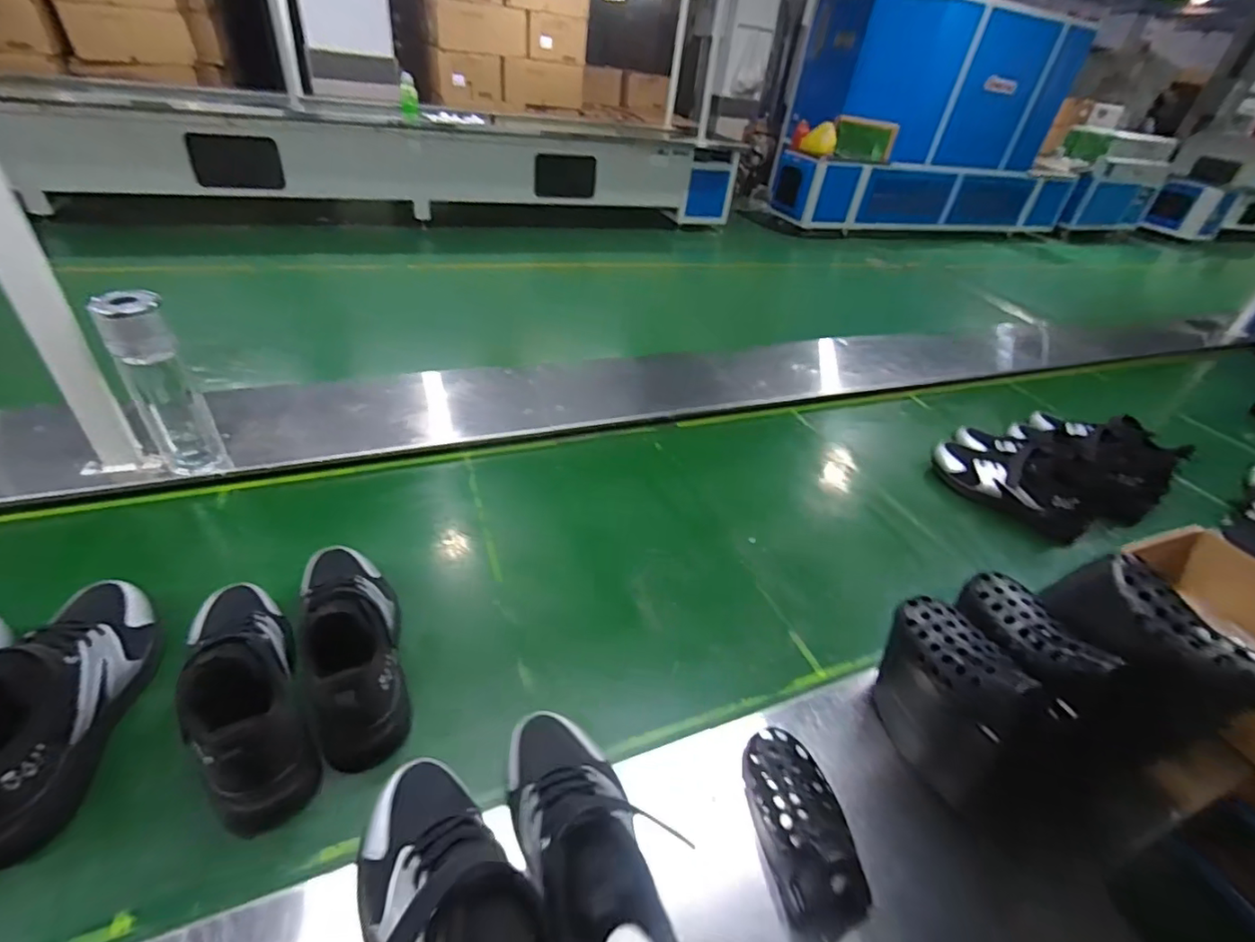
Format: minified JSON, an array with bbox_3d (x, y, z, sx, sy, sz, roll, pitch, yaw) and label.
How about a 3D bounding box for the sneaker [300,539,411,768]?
[{"bbox_3d":[-0.283,0.164,0.579,0.091,0.127,0.248,-14,43,-26],"label":"sneaker"}]

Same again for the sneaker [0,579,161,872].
[{"bbox_3d":[-0.517,0.196,0.493,0.084,0.127,0.253,0,38,-10],"label":"sneaker"}]

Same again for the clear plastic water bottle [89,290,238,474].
[{"bbox_3d":[-0.605,-0.098,0.729,0.067,0.253,0.058,-13,43,-25],"label":"clear plastic water bottle"}]

